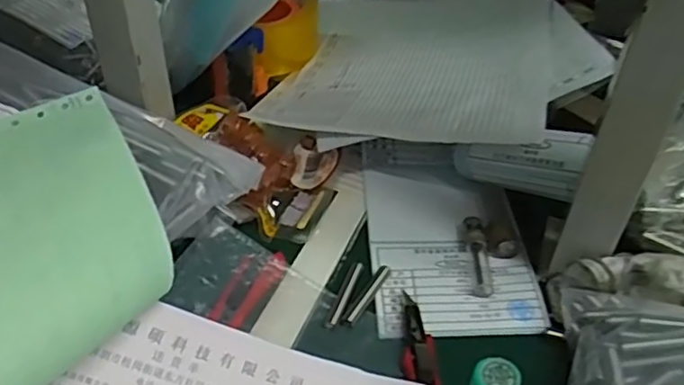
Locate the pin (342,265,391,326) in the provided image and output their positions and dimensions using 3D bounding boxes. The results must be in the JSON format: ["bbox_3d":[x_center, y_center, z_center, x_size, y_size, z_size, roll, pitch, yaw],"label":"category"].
[{"bbox_3d":[0.015,0.061,0.386,0.007,0.005,0.049,22,46,21],"label":"pin"}]

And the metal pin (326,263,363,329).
[{"bbox_3d":[0.002,0.060,0.385,0.007,0.005,0.048,15,44,14],"label":"metal pin"}]

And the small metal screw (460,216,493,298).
[{"bbox_3d":[0.086,0.038,0.404,0.015,0.012,0.057,0,42,-1],"label":"small metal screw"}]

